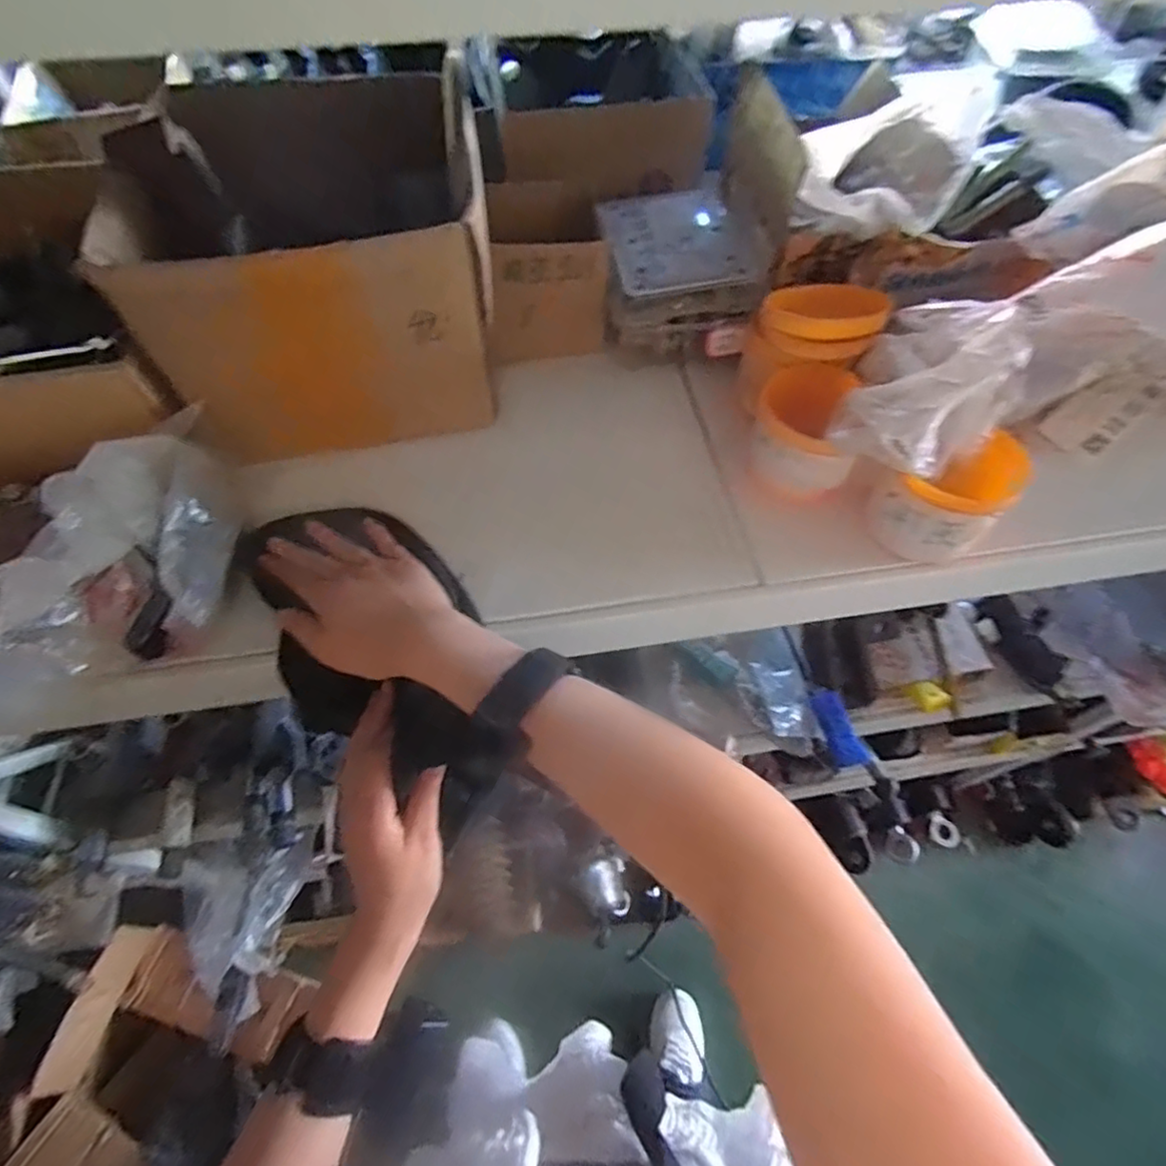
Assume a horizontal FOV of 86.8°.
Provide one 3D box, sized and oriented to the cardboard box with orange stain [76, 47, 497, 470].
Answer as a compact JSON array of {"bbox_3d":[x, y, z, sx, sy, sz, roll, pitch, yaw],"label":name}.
[{"bbox_3d":[-0.185,-0.223,0.449,0.227,0.184,0.164,-7,59,-4],"label":"cardboard box with orange stain"}]

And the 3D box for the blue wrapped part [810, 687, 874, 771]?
[{"bbox_3d":[0.298,0.172,0.721,0.030,0.037,0.092,-24,90,-13],"label":"blue wrapped part"}]

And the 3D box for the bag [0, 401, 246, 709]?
[{"bbox_3d":[-0.272,-0.018,0.380,0.081,0.101,0.211,11,59,7],"label":"bag"}]

